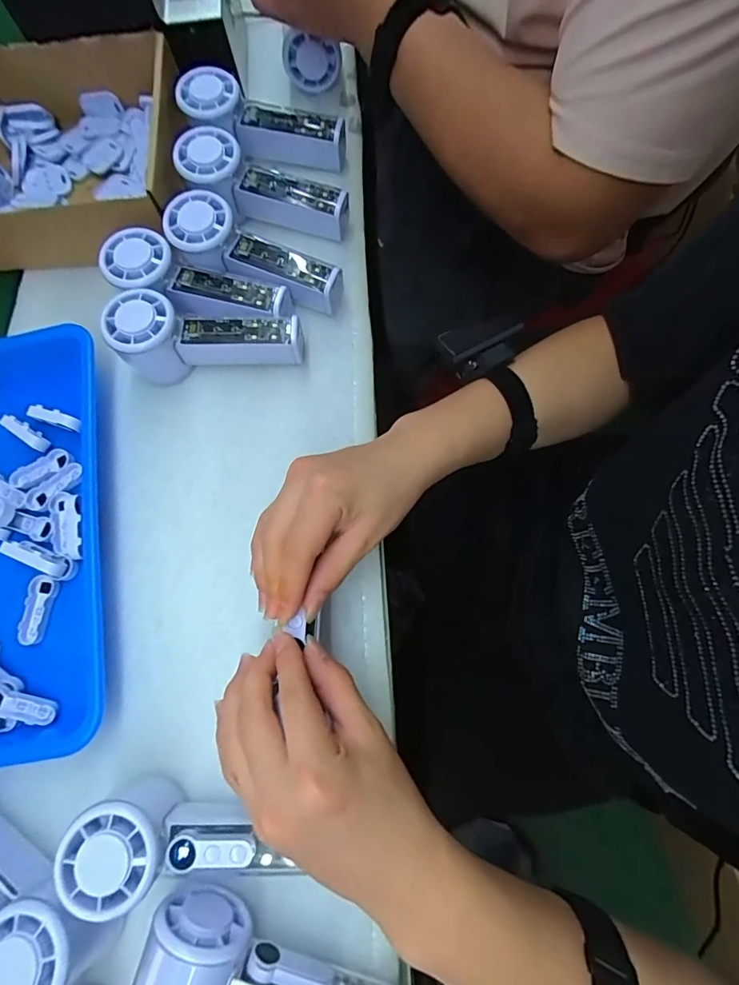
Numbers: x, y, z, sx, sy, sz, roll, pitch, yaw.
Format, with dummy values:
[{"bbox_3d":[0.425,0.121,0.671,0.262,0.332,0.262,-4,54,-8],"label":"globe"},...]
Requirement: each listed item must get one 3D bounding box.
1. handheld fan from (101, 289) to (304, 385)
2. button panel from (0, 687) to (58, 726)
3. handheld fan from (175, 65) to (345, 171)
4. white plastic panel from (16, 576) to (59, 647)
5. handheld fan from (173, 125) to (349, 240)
[{"bbox_3d":[-0.133,-0.130,0.380,0.152,0.047,0.056,0,75,3],"label":"handheld fan"},{"bbox_3d":[-0.253,0.153,0.328,0.052,0.006,0.017,17,65,-6],"label":"button panel"},{"bbox_3d":[-0.101,-0.350,0.431,0.155,0.044,0.049,16,76,-8],"label":"handheld fan"},{"bbox_3d":[-0.255,0.090,0.349,0.019,0.008,0.050,8,76,5],"label":"white plastic panel"},{"bbox_3d":[-0.096,-0.275,0.417,0.156,0.052,0.056,19,76,-7],"label":"handheld fan"}]

